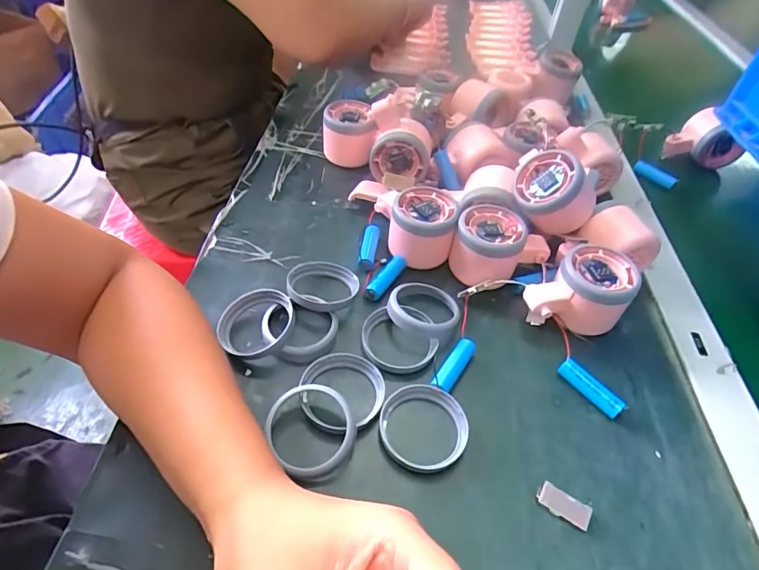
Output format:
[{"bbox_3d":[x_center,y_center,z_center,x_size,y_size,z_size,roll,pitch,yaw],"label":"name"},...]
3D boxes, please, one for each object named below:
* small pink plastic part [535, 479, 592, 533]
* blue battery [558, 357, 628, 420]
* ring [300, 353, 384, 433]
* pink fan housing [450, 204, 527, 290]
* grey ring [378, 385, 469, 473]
[{"bbox_3d":[0.113,0.136,0.284,0.032,0.004,0.015,29,51,22],"label":"small pink plastic part"},{"bbox_3d":[0.153,0.075,0.336,0.011,0.015,0.048,-27,54,-26],"label":"blue battery"},{"bbox_3d":[-0.026,0.074,0.321,0.057,0.016,0.057,2,46,-2],"label":"ring"},{"bbox_3d":[0.090,-0.028,0.394,0.056,0.052,0.062,13,47,9],"label":"pink fan housing"},{"bbox_3d":[0.029,0.096,0.310,0.058,0.011,0.058,2,46,-2],"label":"grey ring"}]

